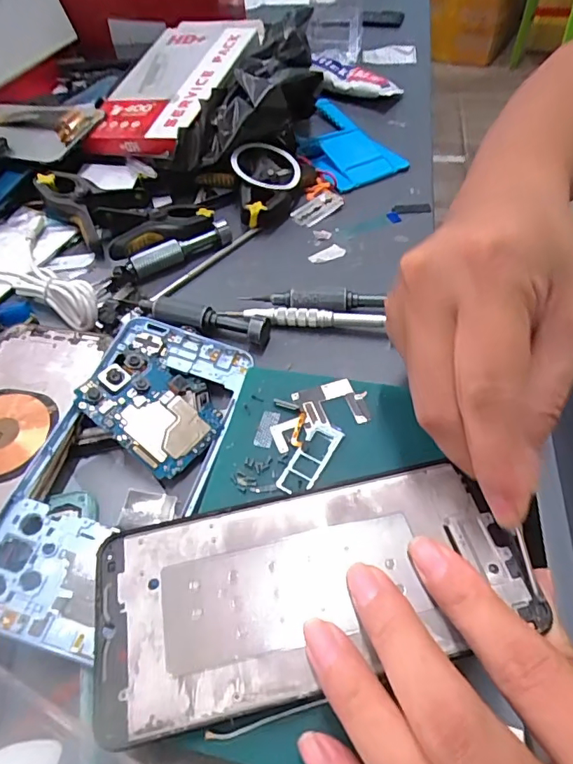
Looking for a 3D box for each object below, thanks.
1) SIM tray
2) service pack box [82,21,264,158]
[{"bbox_3d":[0.011,0.034,0.229,0.016,0.004,0.040,24,55,22],"label":"SIM tray"},{"bbox_3d":[-0.095,-0.266,0.434,0.099,0.024,0.200,8,59,19],"label":"service pack box"}]

